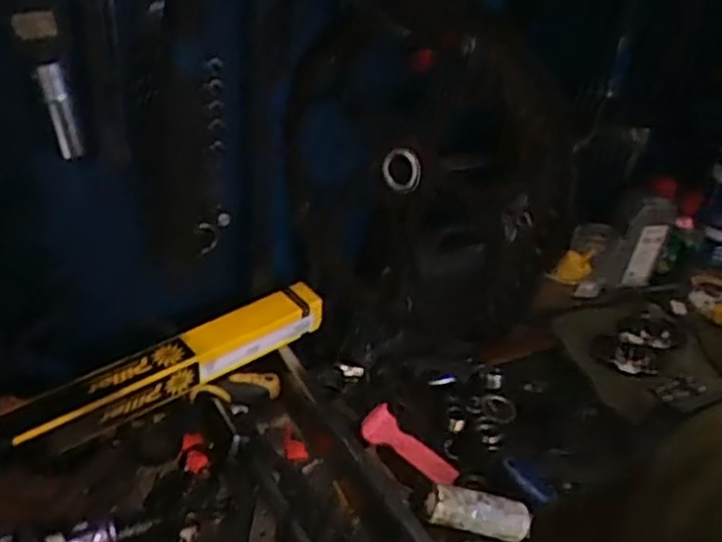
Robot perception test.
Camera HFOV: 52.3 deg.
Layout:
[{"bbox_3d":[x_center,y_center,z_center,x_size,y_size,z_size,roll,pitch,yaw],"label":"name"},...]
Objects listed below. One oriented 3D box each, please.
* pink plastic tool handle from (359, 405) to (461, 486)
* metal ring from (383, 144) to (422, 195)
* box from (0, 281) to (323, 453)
[{"bbox_3d":[0.055,0.194,0.808,0.114,0.016,0.043,35,40,13],"label":"pink plastic tool handle"},{"bbox_3d":[0.027,-0.066,0.470,0.006,0.031,0.030,-24,66,-42],"label":"metal ring"},{"bbox_3d":[-0.195,0.095,0.735,0.308,0.059,0.052,-19,41,-34],"label":"box"}]

